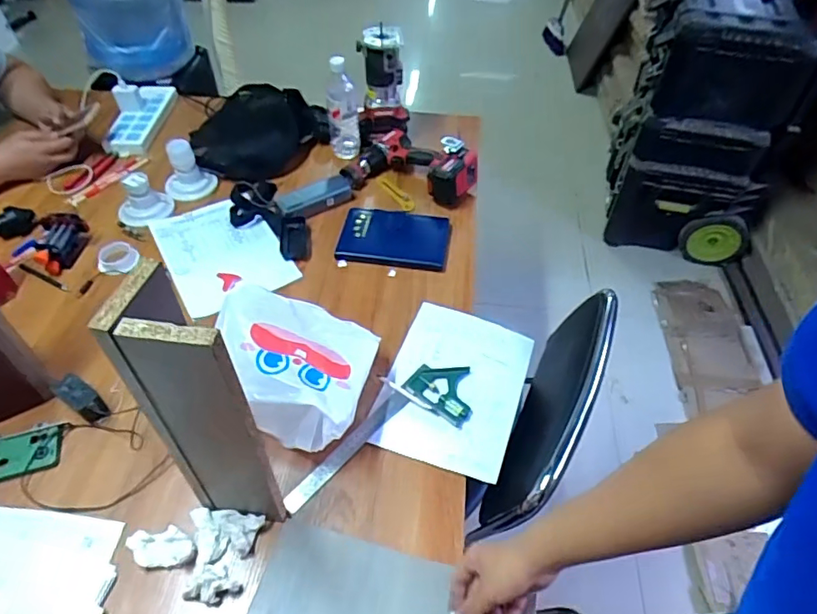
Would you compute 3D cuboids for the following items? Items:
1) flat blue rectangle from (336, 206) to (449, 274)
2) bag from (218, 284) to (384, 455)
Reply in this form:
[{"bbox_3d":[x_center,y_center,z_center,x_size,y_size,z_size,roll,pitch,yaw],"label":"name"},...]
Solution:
[{"bbox_3d":[-0.026,-0.147,1.083,0.211,0.023,0.155,7,50,3],"label":"flat blue rectangle"},{"bbox_3d":[-0.164,0.082,0.803,0.223,0.148,0.203,15,51,10],"label":"bag"}]

